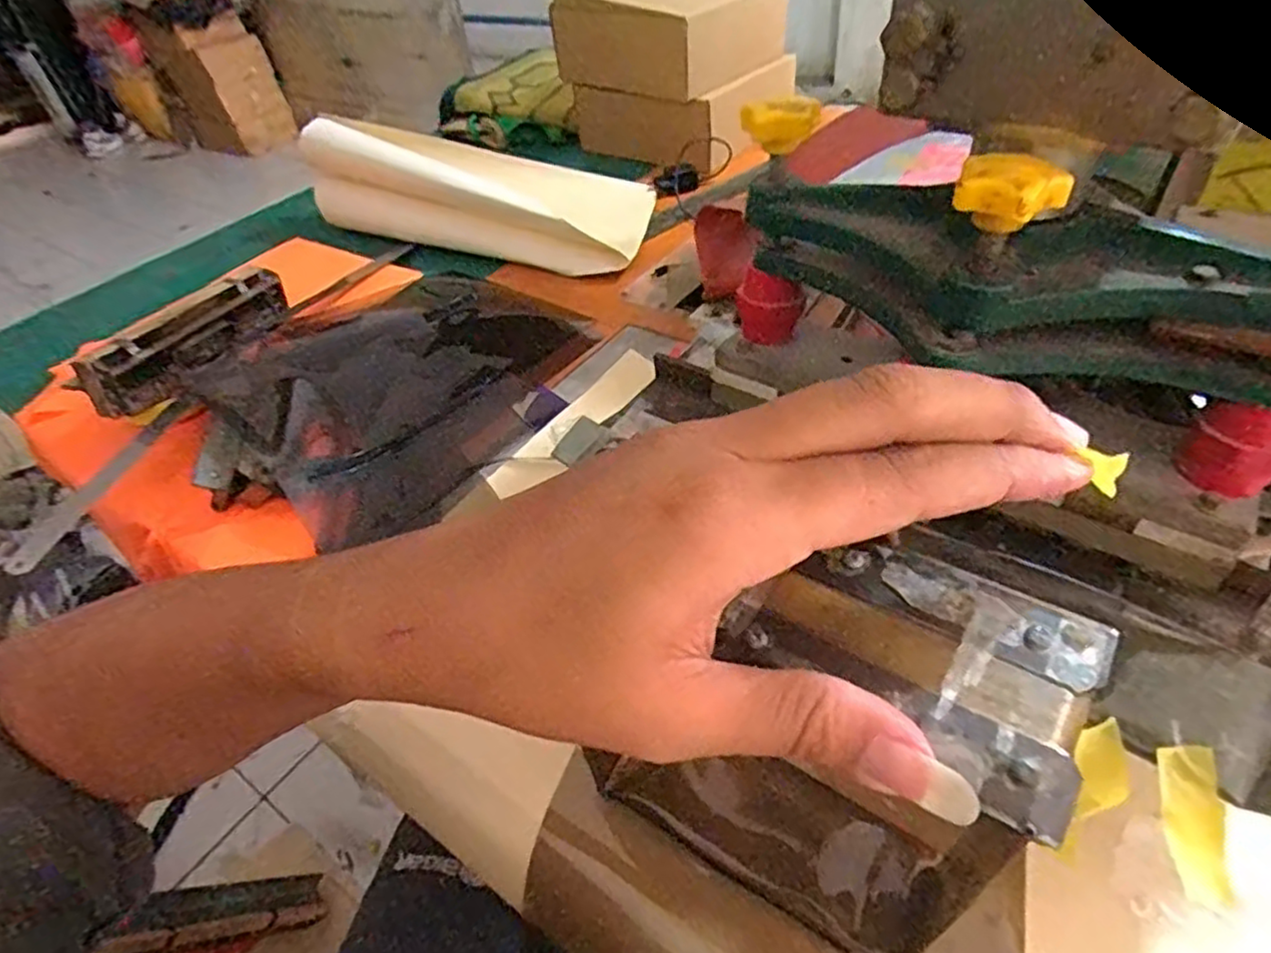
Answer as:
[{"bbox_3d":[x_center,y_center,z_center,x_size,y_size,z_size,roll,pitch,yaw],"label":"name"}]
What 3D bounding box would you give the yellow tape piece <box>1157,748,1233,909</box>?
[{"bbox_3d":[0.228,0.142,0.282,0.020,0.004,0.059,-4,79,25],"label":"yellow tape piece"}]

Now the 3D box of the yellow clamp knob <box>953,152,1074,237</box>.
[{"bbox_3d":[0.131,-0.097,0.241,0.034,0.024,0.015,18,49,24],"label":"yellow clamp knob"}]

